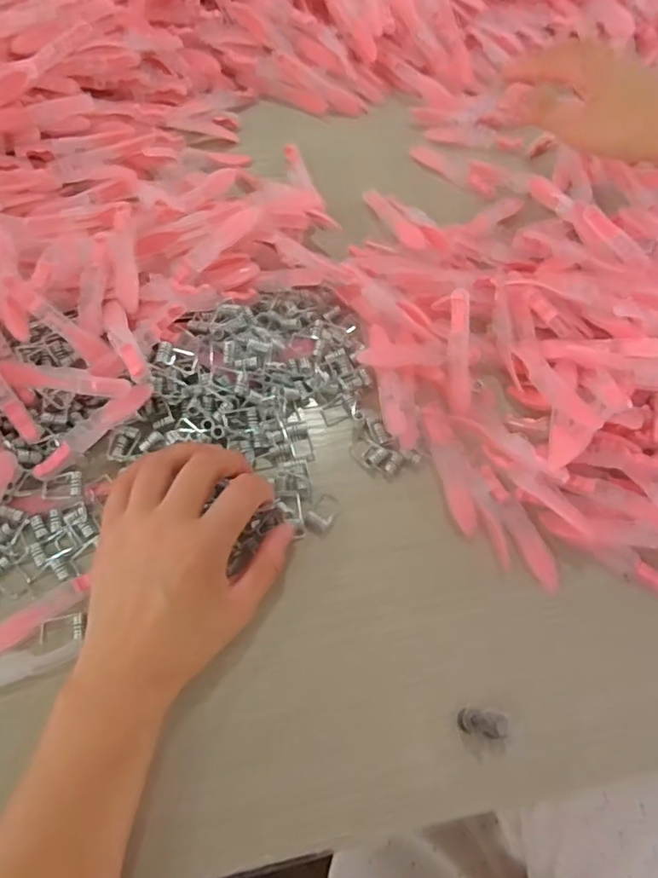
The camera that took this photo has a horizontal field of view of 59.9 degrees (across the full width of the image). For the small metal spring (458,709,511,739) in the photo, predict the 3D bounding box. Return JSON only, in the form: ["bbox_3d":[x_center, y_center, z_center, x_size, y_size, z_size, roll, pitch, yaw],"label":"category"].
[{"bbox_3d":[0.078,0.142,0.287,0.025,0.011,0.012,12,67,2],"label":"small metal spring"}]

